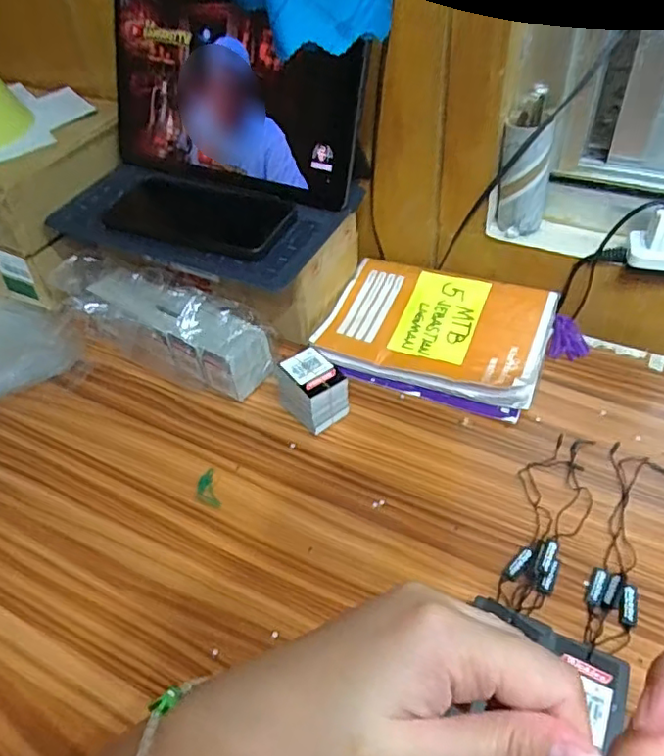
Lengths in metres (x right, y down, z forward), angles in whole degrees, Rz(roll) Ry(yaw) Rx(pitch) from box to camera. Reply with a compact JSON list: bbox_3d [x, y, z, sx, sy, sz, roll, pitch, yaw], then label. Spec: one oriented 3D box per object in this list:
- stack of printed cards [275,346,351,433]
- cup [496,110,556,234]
[{"bbox_3d":[-0.018,0.011,0.513,0.045,0.050,0.057,-34,52,-24],"label":"stack of printed cards"},{"bbox_3d":[0.174,-0.181,0.539,0.044,0.095,0.035,8,48,13],"label":"cup"}]

